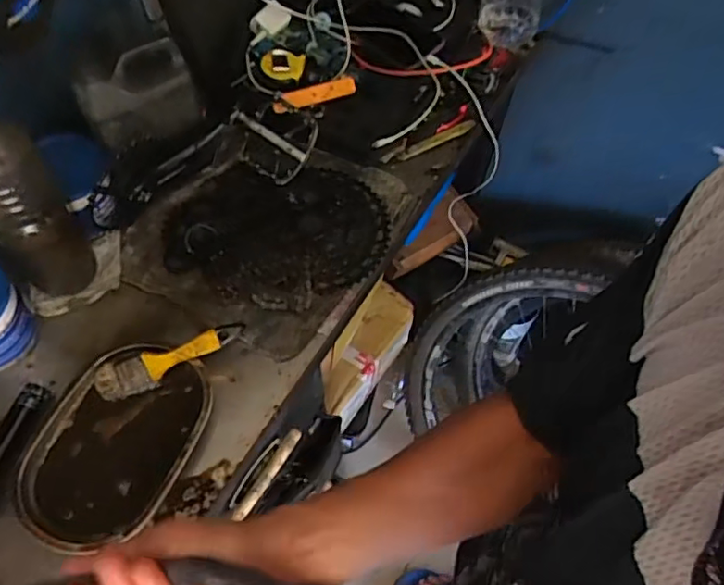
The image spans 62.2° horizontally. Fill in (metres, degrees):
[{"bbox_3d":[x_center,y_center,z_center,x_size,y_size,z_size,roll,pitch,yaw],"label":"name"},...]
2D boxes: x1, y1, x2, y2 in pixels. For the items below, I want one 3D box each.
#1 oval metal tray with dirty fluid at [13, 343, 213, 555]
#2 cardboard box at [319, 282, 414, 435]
[{"bbox_3d":[-0.255,0.157,0.627,0.150,0.028,0.209,22,63,10],"label":"oval metal tray with dirty fluid"},{"bbox_3d":[0.019,0.102,1.160,0.098,0.078,0.262,27,64,13],"label":"cardboard box"}]

